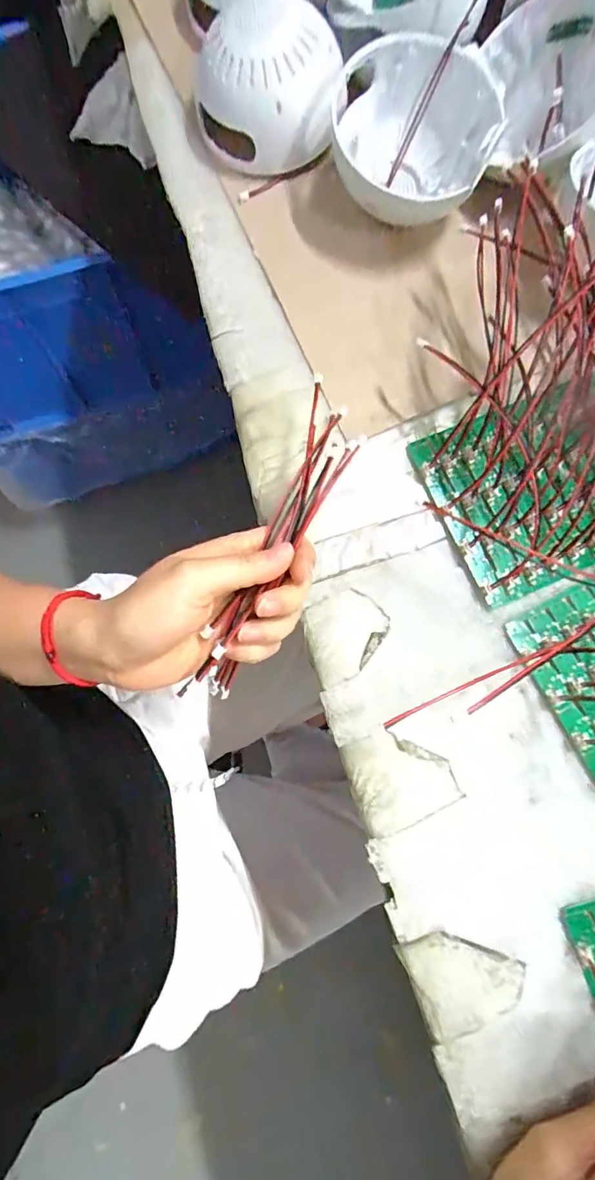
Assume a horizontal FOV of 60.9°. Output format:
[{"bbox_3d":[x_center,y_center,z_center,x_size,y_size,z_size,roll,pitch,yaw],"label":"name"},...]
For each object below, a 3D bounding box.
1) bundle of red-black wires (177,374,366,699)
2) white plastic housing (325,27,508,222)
[{"bbox_3d":[-0.018,-0.021,0.308,0.042,0.050,0.211,27,101,5],"label":"bundle of red-black wires"},{"bbox_3d":[0.086,-0.314,0.354,0.088,0.071,0.096,-42,83,-10],"label":"white plastic housing"}]

